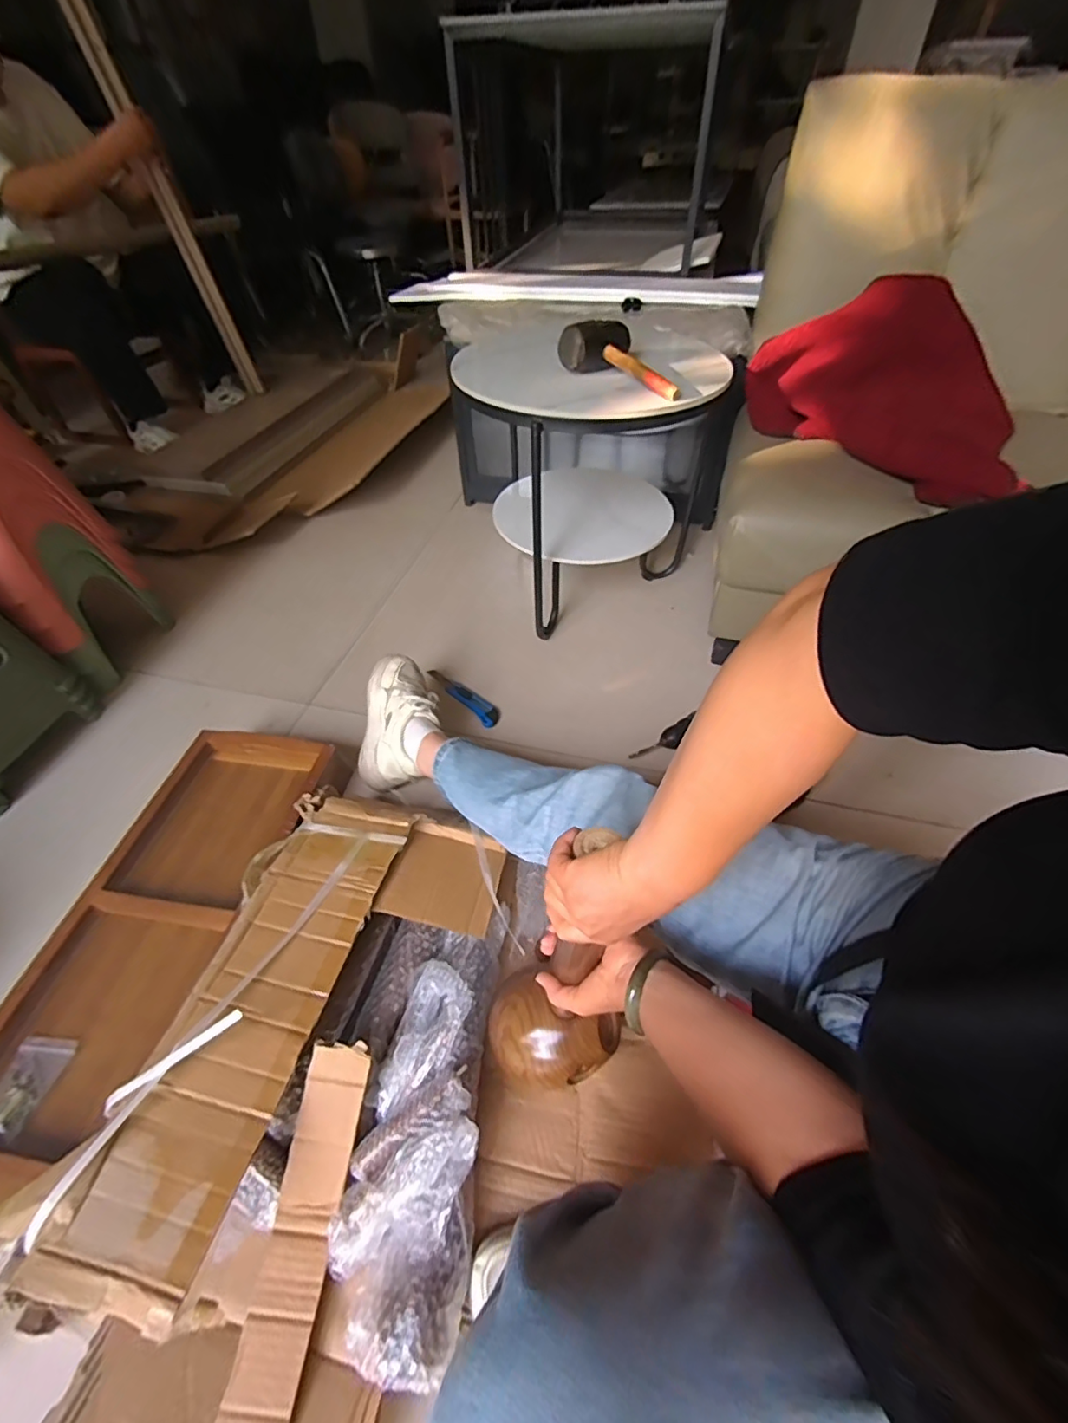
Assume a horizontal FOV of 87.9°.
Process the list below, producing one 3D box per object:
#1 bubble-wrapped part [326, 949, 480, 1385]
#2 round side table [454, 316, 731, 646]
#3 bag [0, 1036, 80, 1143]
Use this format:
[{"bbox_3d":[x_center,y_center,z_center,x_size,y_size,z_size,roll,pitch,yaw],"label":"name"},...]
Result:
[{"bbox_3d":[-0.118,0.433,0.561,0.122,0.080,0.315,3,49,5],"label":"bubble-wrapped part"},{"bbox_3d":[0.129,-0.471,1.129,0.505,0.453,0.475,0,48,2],"label":"round side table"},{"bbox_3d":[-0.570,0.418,0.619,0.061,0.019,0.096,2,48,4],"label":"bag"}]

